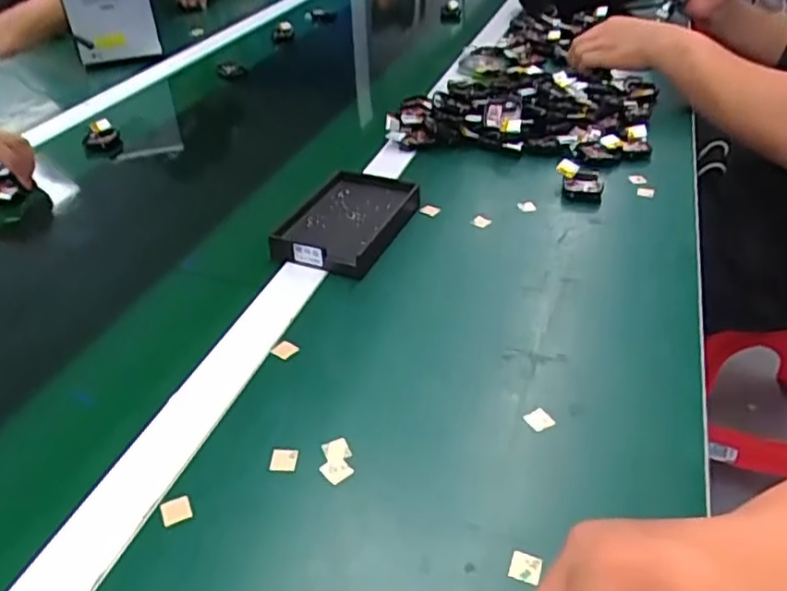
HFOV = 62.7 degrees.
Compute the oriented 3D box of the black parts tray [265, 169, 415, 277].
[{"bbox_3d":[-0.041,-0.070,0.597,0.093,0.025,0.143,14,40,18],"label":"black parts tray"}]

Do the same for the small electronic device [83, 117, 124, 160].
[{"bbox_3d":[-0.354,-0.189,0.784,0.043,0.031,0.066,-17,40,-20],"label":"small electronic device"}]

